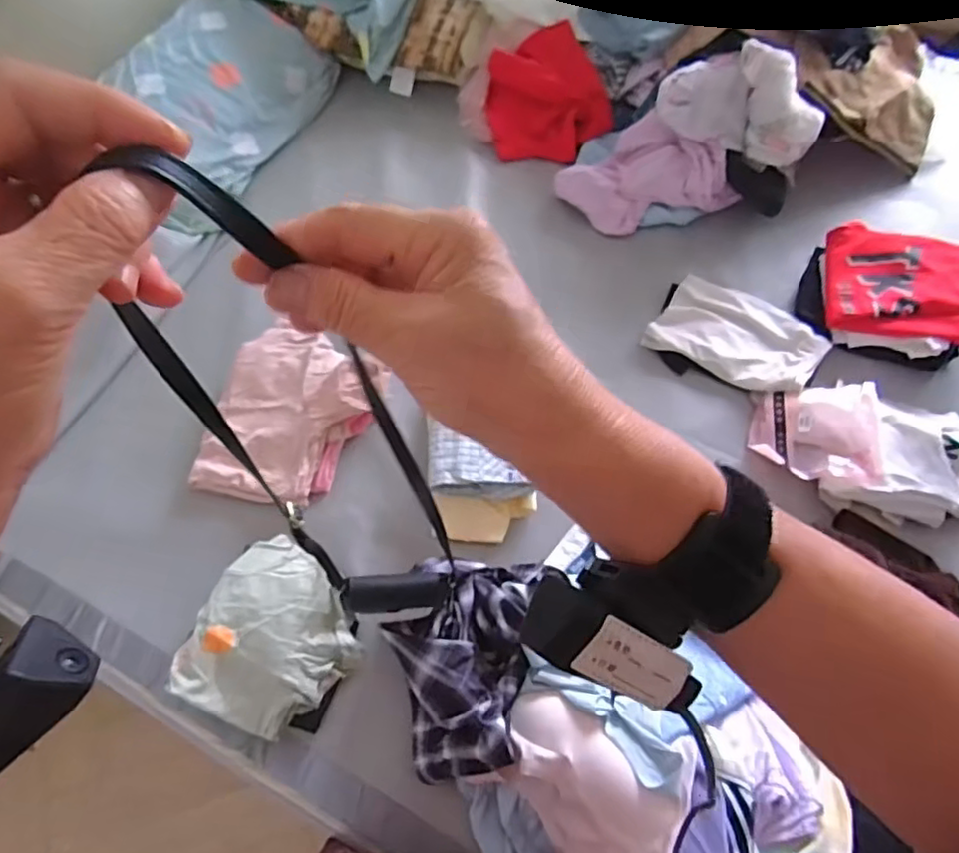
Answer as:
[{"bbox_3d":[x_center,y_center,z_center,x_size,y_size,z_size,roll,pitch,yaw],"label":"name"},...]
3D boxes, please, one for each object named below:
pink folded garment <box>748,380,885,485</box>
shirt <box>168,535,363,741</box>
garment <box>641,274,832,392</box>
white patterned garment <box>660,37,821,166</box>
[{"bbox_3d":[0.501,0.007,0.944,0.171,0.047,0.162,4,65,5],"label":"pink folded garment"},{"bbox_3d":[-0.269,0.280,0.840,0.186,0.081,0.218,23,68,13],"label":"shirt"},{"bbox_3d":[0.421,-0.148,1.028,0.260,0.025,0.157,25,68,13],"label":"garment"},{"bbox_3d":[0.442,-0.542,1.072,0.259,0.148,0.108,17,67,10],"label":"white patterned garment"}]

